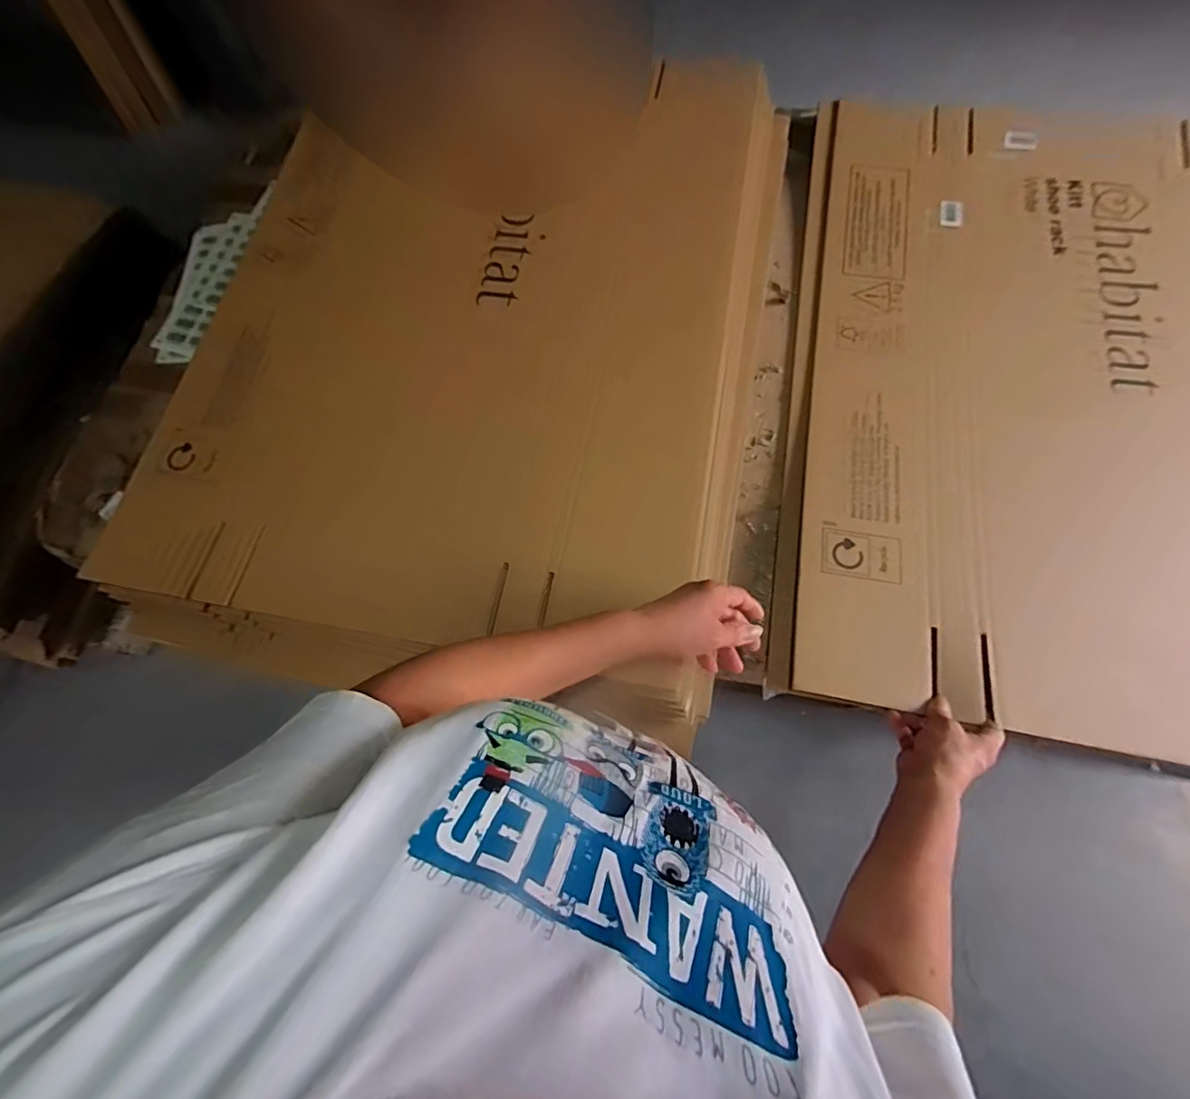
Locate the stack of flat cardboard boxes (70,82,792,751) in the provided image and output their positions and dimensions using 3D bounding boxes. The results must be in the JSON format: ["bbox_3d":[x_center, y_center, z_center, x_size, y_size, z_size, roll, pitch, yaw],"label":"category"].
[{"bbox_3d":[-0.174,-0.310,0.761,0.788,0.145,1.014,9,72,9],"label":"stack of flat cardboard boxes"}]

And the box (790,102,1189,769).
[{"bbox_3d":[0.732,-0.253,0.747,0.813,0.065,1.050,10,71,8],"label":"box"}]

